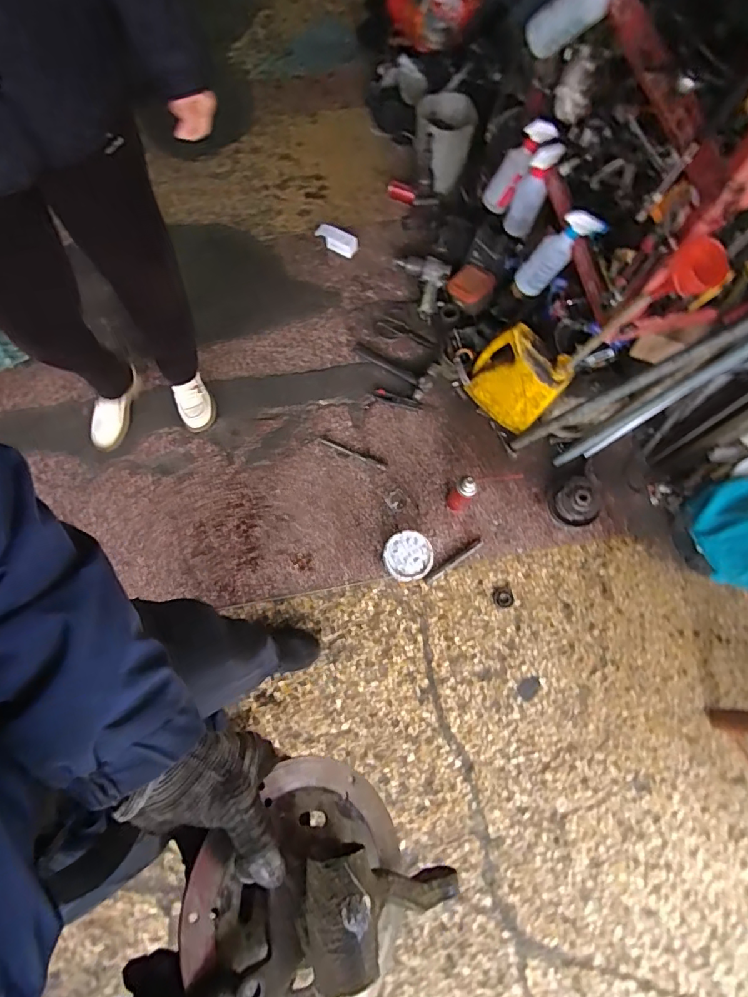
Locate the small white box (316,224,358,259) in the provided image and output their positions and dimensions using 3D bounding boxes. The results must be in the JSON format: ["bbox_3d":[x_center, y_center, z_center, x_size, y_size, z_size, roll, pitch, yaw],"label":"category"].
[{"bbox_3d":[-0.123,-0.840,1.569,0.140,0.050,0.060,26,75,6],"label":"small white box"}]

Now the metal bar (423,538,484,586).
[{"bbox_3d":[0.212,0.166,1.270,0.187,0.008,0.020,-34,77,-10],"label":"metal bar"}]

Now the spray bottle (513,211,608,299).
[{"bbox_3d":[0.419,-0.577,1.131,0.063,0.220,0.077,-11,71,-37],"label":"spray bottle"}]

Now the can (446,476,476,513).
[{"bbox_3d":[0.232,-0.013,1.250,0.065,0.166,0.057,33,76,8],"label":"can"}]

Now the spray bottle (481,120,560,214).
[{"bbox_3d":[0.359,-0.832,1.226,0.069,0.237,0.088,5,72,-21],"label":"spray bottle"}]

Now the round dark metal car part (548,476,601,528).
[{"bbox_3d":[0.543,0.008,1.309,0.115,0.080,0.137,-7,74,-3],"label":"round dark metal car part"}]

